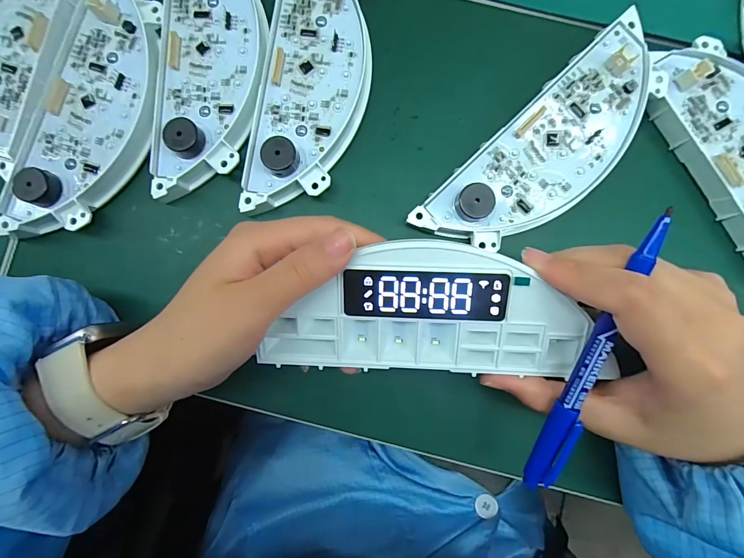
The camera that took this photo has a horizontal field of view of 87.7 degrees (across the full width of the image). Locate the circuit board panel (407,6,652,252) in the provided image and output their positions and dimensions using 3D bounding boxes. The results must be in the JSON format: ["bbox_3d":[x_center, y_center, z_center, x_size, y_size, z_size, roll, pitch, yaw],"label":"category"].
[{"bbox_3d":[0.108,-0.076,0.241,0.168,0.031,0.063,-43,85,-4],"label":"circuit board panel"}]

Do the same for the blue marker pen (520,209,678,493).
[{"bbox_3d":[0.096,0.037,0.168,0.012,0.008,0.133,16,106,2],"label":"blue marker pen"}]

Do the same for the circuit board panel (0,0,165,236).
[{"bbox_3d":[-0.173,-0.108,0.249,0.073,0.024,0.174,16,84,2],"label":"circuit board panel"}]

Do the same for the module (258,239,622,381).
[{"bbox_3d":[0.025,0.014,0.185,0.152,0.014,0.064,1,114,5],"label":"module"}]

